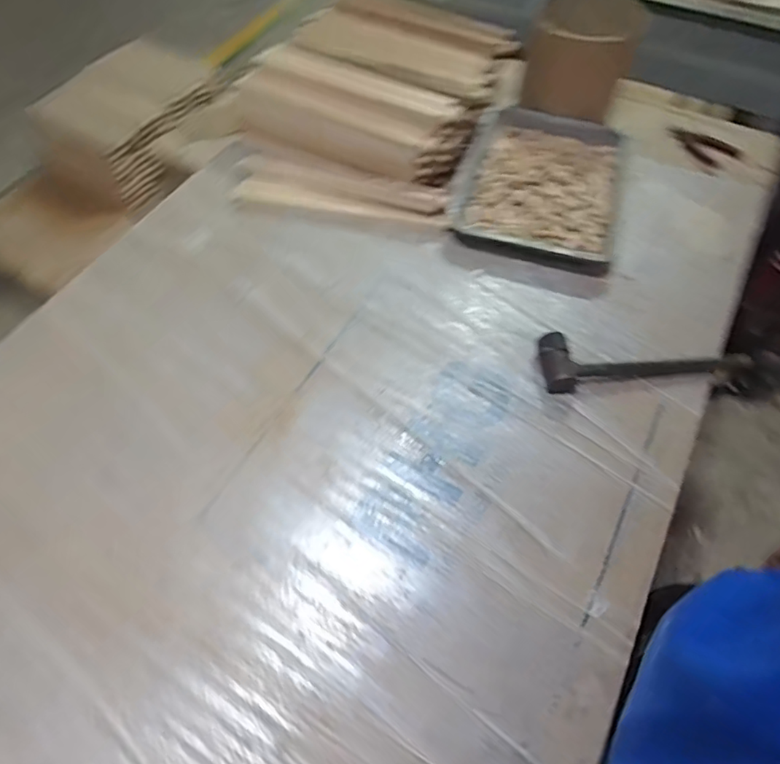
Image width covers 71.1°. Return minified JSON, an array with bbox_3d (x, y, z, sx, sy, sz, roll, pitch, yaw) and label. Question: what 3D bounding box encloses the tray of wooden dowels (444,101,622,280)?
[{"bbox_3d":[0.289,-0.378,1.042,0.294,0.043,0.385,15,60,7],"label":"tray of wooden dowels"}]

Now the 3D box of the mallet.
[{"bbox_3d":[0.398,-0.045,0.847,0.336,0.043,0.085,-7,59,-6],"label":"mallet"}]

